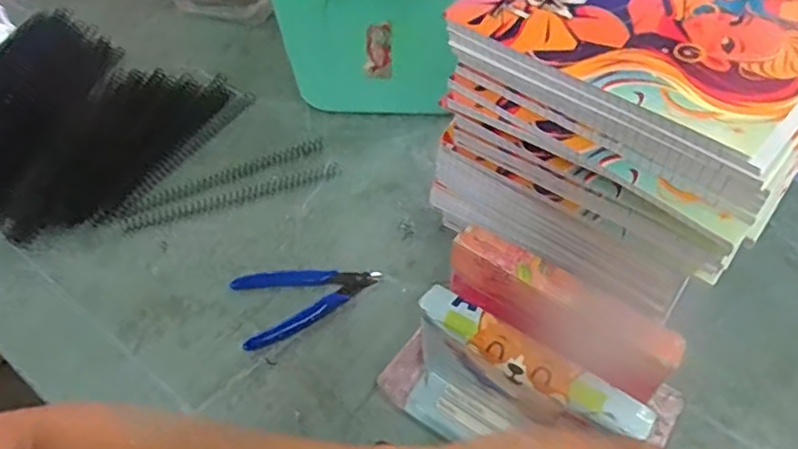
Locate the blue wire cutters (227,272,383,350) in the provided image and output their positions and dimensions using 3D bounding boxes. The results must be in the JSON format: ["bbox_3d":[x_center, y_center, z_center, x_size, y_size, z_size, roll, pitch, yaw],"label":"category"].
[{"bbox_3d":[-0.076,0.060,0.537,0.121,0.008,0.071,-15,50,-6],"label":"blue wire cutters"}]

